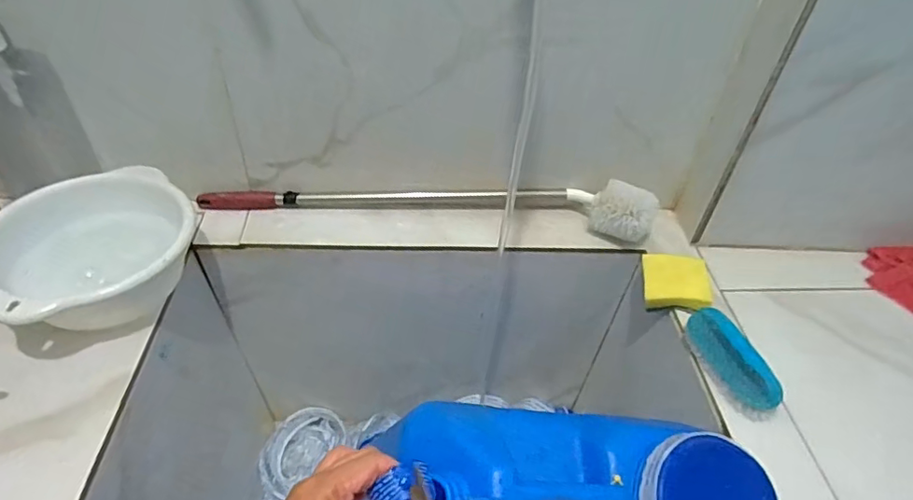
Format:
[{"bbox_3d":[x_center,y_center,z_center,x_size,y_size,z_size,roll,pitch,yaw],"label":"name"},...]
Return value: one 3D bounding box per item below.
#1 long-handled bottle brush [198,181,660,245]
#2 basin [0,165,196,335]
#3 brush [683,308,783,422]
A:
[{"bbox_3d":[-0.039,-0.073,0.734,0.598,0.075,0.078,6,45,1],"label":"long-handled bottle brush"},{"bbox_3d":[-0.383,0.010,0.595,0.200,0.088,0.189,-28,53,-29],"label":"basin"},{"bbox_3d":[0.292,0.116,0.583,0.050,0.043,0.124,-10,46,-15],"label":"brush"}]

